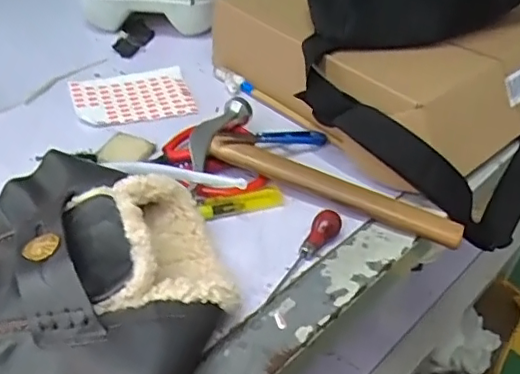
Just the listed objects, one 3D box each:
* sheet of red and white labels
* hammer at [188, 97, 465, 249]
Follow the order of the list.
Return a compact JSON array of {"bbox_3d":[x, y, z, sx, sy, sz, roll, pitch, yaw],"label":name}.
[{"bbox_3d":[-0.130,-0.093,0.586,0.113,0.006,0.086,-11,44,-19],"label":"sheet of red and white labels"},{"bbox_3d":[0.052,-0.019,0.492,0.235,0.036,0.090,12,41,7],"label":"hammer"}]

